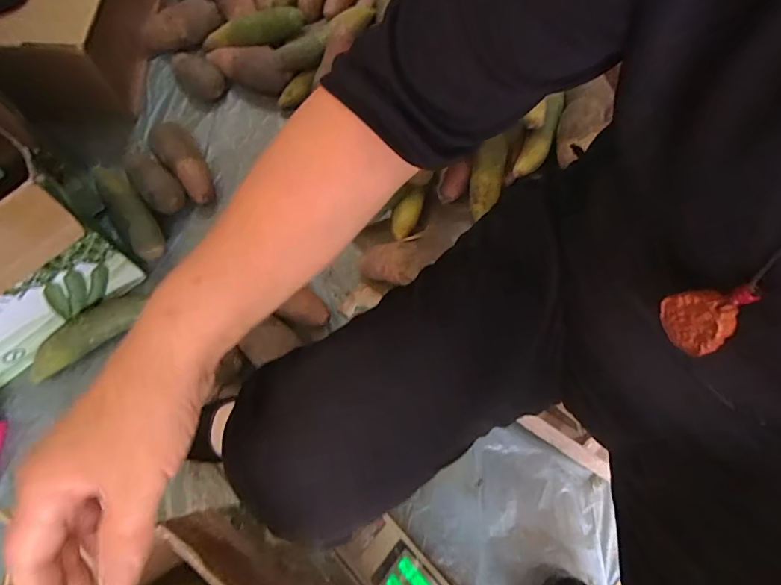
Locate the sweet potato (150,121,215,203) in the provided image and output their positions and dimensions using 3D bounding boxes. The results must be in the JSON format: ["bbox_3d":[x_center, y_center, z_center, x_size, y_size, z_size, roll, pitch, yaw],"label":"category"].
[{"bbox_3d":[-0.367,-0.228,0.781,0.070,0.059,0.173,-31,73,-11],"label":"sweet potato"}]

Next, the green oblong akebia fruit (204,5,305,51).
[{"bbox_3d":[-0.281,-0.510,0.863,0.235,0.060,0.049,-1,68,20],"label":"green oblong akebia fruit"}]

